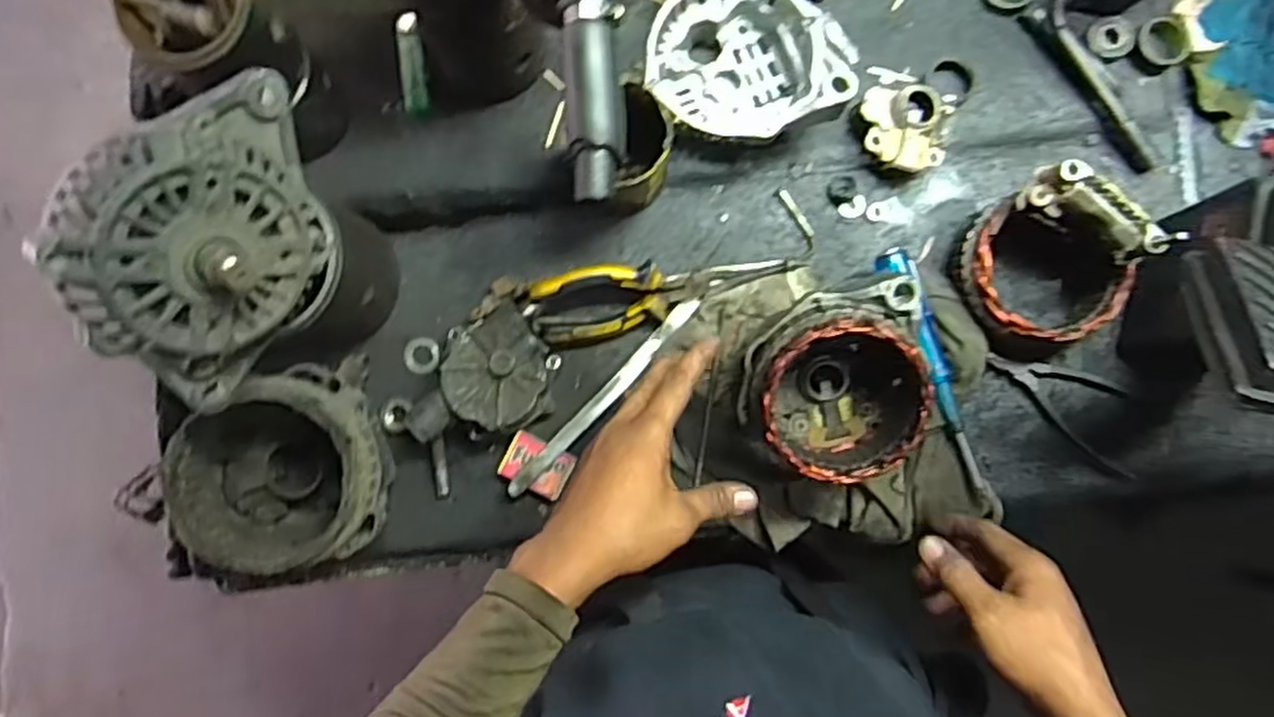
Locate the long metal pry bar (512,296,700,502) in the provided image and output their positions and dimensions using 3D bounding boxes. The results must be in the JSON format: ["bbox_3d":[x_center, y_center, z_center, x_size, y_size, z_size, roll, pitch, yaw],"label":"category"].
[{"bbox_3d":[-0.025,0.030,0.595,0.019,0.021,0.210,43,83,3],"label":"long metal pry bar"}]

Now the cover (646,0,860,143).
[{"bbox_3d":[0.088,-0.223,0.572,0.155,0.079,0.124,5,87,2],"label":"cover"}]

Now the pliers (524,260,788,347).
[{"bbox_3d":[0.015,-0.048,0.585,0.197,0.037,0.057,-7,86,1],"label":"pliers"}]

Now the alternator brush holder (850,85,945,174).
[{"bbox_3d":[0.206,-0.178,0.590,0.064,0.033,0.066,0,87,1],"label":"alternator brush holder"}]

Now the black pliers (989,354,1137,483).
[{"bbox_3d":[0.330,0.039,0.577,0.120,0.019,0.064,23,87,3],"label":"black pliers"}]

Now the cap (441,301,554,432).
[{"bbox_3d":[-0.108,0.005,0.581,0.081,0.060,0.095,-18,86,0],"label":"cap"}]

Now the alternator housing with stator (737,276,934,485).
[{"bbox_3d":[0.136,0.015,0.529,0.124,0.095,0.132,-7,99,5],"label":"alternator housing with stator"}]

